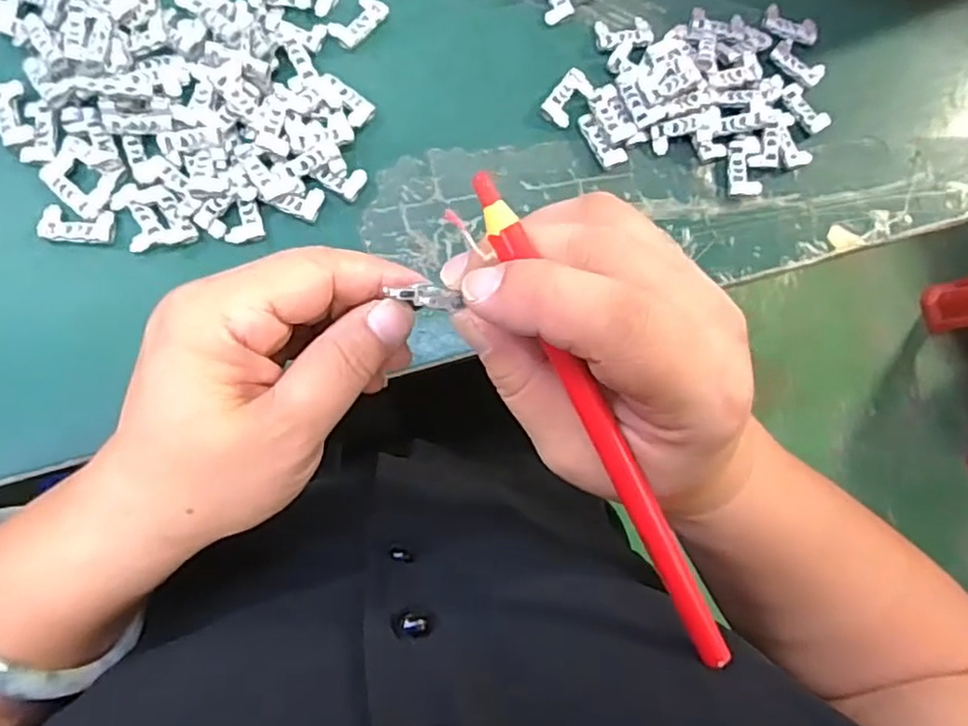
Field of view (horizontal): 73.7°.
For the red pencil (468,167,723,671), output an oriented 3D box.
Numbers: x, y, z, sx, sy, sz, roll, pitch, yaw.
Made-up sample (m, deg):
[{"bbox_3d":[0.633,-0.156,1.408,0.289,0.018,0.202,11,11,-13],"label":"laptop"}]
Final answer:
[{"bbox_3d":[0.037,0.025,0.181,0.010,0.004,0.166,-31,108,-9],"label":"red pencil"}]

